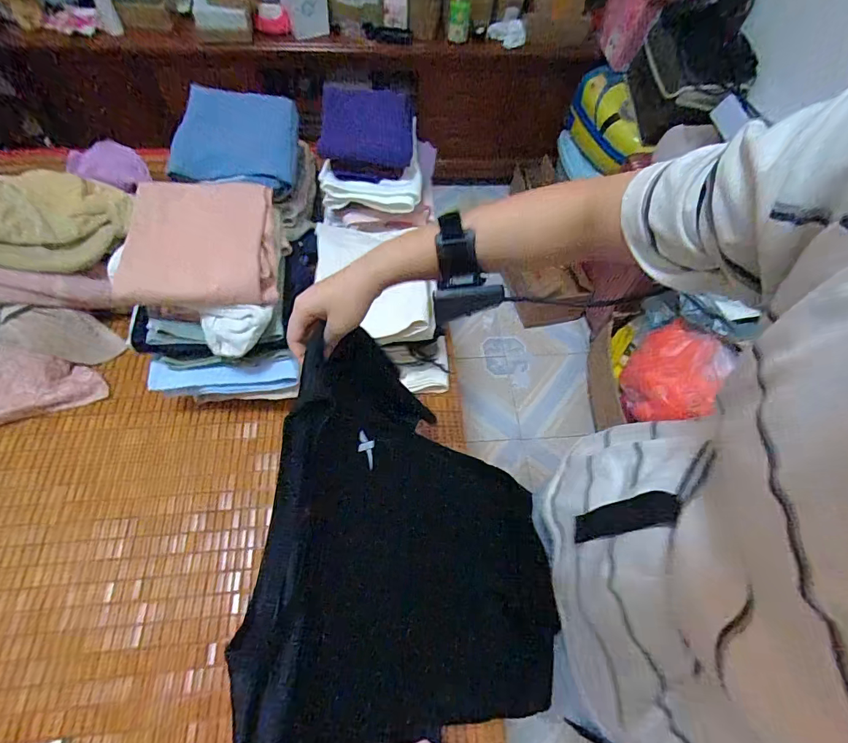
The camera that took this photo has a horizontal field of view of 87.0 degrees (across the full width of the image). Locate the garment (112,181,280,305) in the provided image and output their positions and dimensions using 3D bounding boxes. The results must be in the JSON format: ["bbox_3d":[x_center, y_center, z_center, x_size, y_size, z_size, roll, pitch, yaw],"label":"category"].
[{"bbox_3d":[-0.347,-0.206,0.700,0.207,0.071,0.206,-5,61,-7],"label":"garment"}]

